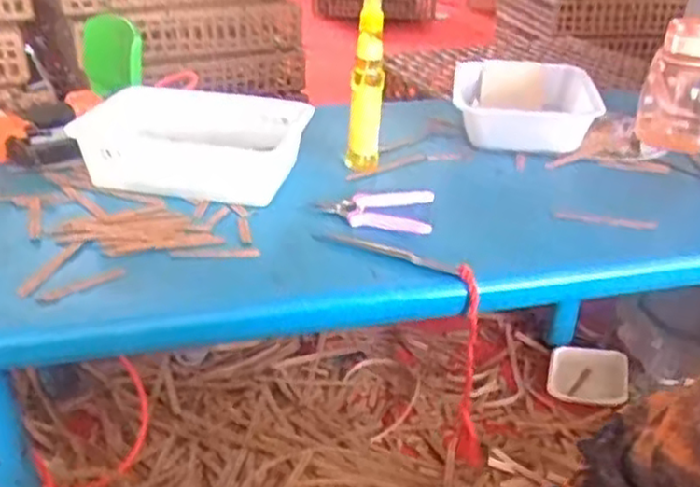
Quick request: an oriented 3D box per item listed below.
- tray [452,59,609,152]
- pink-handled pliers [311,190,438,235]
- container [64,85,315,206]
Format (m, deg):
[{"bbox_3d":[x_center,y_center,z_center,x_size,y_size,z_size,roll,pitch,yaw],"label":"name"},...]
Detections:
[{"bbox_3d":[0.254,-0.204,1.082,0.200,0.079,0.246,5,29,8],"label":"tray"},{"bbox_3d":[0.031,-0.042,0.865,0.129,0.012,0.111,4,29,6],"label":"pink-handled pliers"},{"bbox_3d":[-0.184,-0.131,0.933,0.223,0.092,0.174,7,30,11],"label":"container"}]

